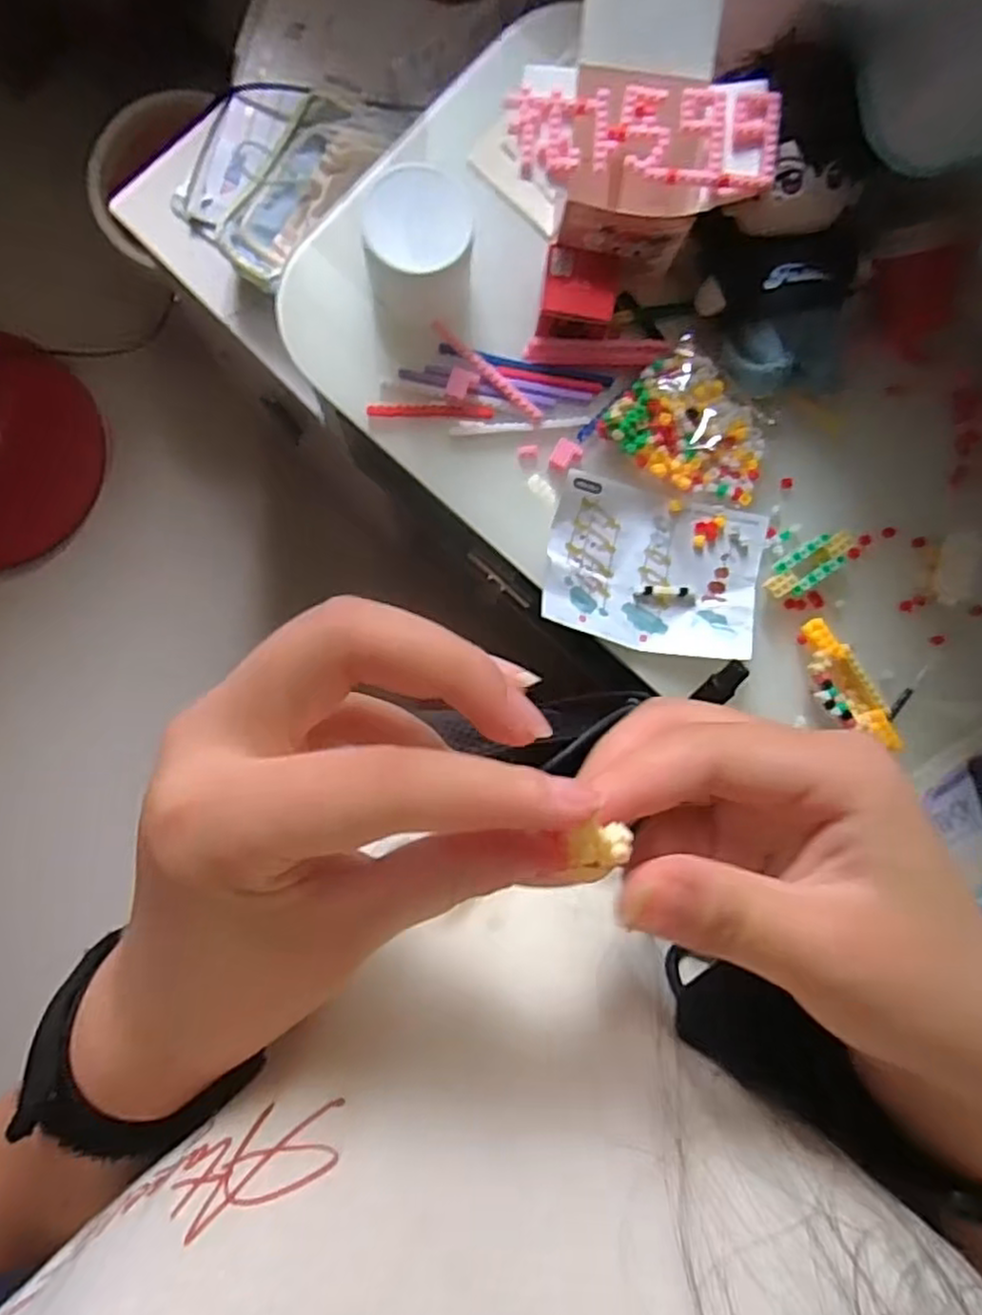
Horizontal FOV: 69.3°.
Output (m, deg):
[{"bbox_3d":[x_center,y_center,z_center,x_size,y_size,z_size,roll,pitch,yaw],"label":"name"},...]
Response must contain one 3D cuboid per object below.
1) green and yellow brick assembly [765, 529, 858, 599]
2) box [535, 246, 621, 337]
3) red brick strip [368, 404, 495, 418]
[{"bbox_3d":[0.246,-0.072,0.545,0.079,0.022,0.029,-32,90,-4],"label":"green and yellow brick assembly"},{"bbox_3d":[0.064,-0.269,0.526,0.053,0.035,0.053,7,87,-3],"label":"box"},{"bbox_3d":[-0.046,-0.188,0.541,0.094,0.008,0.009,-2,88,-3],"label":"red brick strip"}]

